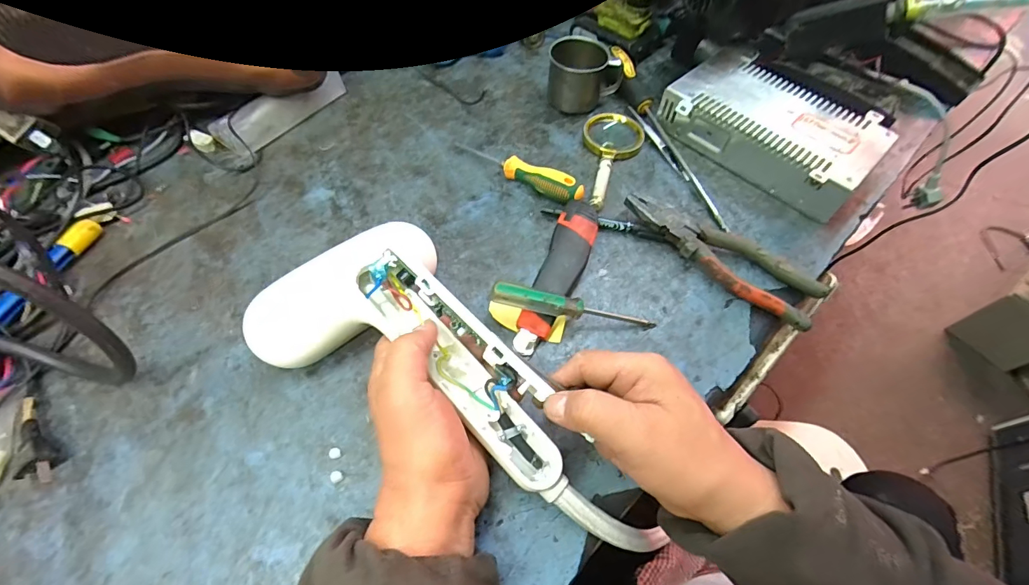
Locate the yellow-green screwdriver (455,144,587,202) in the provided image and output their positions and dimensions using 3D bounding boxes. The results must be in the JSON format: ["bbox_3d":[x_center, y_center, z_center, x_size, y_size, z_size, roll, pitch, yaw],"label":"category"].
[{"bbox_3d":[0.002,-0.132,0.465,0.156,0.031,0.022,33,64,16],"label":"yellow-green screwdriver"}]

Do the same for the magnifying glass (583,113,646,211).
[{"bbox_3d":[0.097,-0.146,0.481,0.067,0.018,0.137,22,61,11],"label":"magnifying glass"}]

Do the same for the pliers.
[{"bbox_3d":[0.190,-0.035,0.415,0.189,0.023,0.053,31,63,15],"label":"pliers"}]

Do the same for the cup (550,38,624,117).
[{"bbox_3d":[0.083,-0.255,0.519,0.084,0.066,0.059,15,60,7],"label":"cup"}]

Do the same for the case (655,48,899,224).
[{"bbox_3d":[0.284,-0.183,0.488,0.136,0.052,0.214,-39,68,-22],"label":"case"}]

